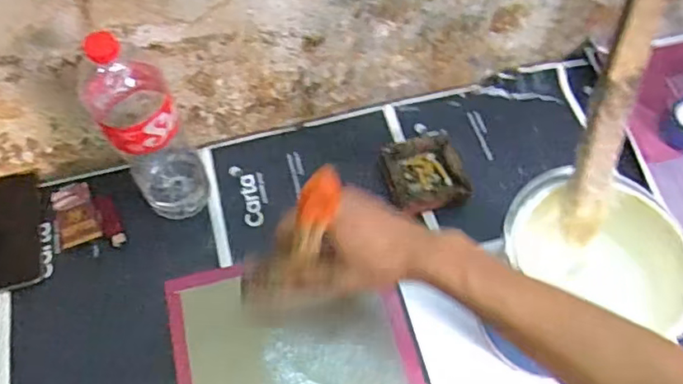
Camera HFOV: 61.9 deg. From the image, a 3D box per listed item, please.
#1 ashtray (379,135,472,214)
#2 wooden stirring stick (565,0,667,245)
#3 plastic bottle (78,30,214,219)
[{"bbox_3d":[0.116,-0.022,0.811,0.111,0.044,0.114,-11,62,-7],"label":"ashtray"},{"bbox_3d":[0.247,-0.070,0.519,0.030,0.320,0.024,-6,39,-4],"label":"wooden stirring stick"},{"bbox_3d":[-0.230,-0.074,0.681,0.091,0.314,0.104,-26,65,-14],"label":"plastic bottle"}]

